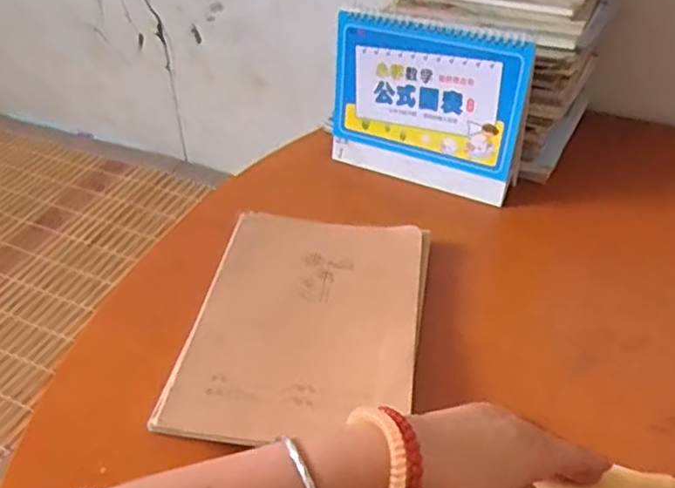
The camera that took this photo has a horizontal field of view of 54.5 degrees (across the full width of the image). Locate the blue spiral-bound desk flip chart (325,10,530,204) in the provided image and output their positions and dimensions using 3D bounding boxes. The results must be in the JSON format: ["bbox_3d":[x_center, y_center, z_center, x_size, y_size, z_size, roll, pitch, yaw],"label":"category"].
[{"bbox_3d":[0.089,-0.147,0.690,0.207,0.157,0.053,16,42,22],"label":"blue spiral-bound desk flip chart"}]

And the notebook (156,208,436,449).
[{"bbox_3d":[-0.023,0.060,0.553,0.184,0.018,0.250,4,39,10],"label":"notebook"}]

